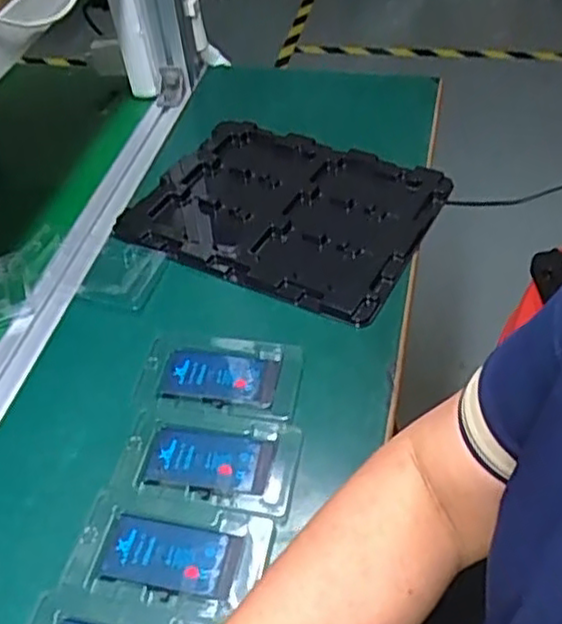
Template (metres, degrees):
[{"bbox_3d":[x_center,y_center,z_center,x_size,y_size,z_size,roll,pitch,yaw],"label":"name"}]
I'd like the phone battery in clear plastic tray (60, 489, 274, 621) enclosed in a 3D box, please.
[{"bbox_3d":[-0.074,0.159,0.459,0.125,0.011,0.071,6,48,9],"label":"phone battery in clear plastic tray"}]

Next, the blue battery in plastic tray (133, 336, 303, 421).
[{"bbox_3d":[-0.050,0.049,0.558,0.127,0.006,0.071,5,48,8],"label":"blue battery in plastic tray"}]

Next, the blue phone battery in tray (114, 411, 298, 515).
[{"bbox_3d":[-0.053,0.106,0.506,0.129,0.005,0.070,5,48,8],"label":"blue phone battery in tray"}]

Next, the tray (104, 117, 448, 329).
[{"bbox_3d":[0.003,-0.103,0.689,0.272,0.015,0.212,21,52,21],"label":"tray"}]

